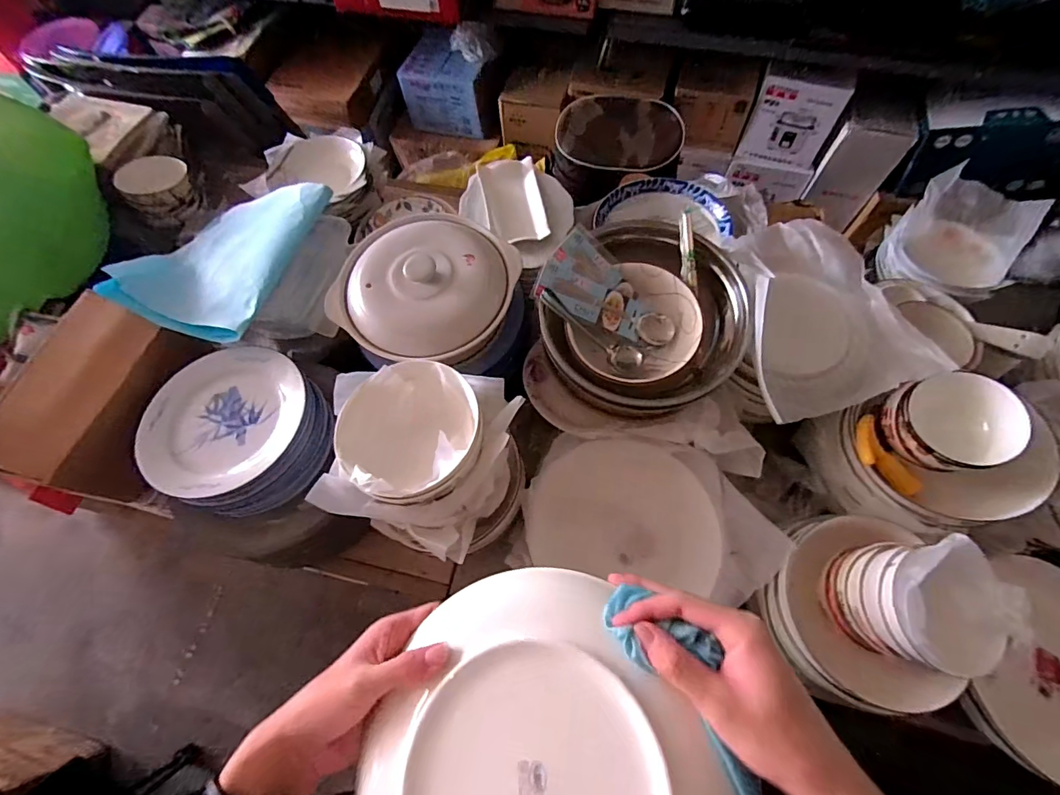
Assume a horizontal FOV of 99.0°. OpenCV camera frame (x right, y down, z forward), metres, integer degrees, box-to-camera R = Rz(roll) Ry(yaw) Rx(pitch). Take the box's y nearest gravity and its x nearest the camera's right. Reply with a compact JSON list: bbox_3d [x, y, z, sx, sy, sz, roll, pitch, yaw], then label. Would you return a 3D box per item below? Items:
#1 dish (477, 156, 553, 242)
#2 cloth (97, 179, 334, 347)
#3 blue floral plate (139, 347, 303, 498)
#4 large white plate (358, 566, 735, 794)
[{"bbox_3d":[-0.028,-0.345,0.794,0.098,0.022,0.193,-11,66,-3],"label":"dish"},{"bbox_3d":[-0.424,-0.207,0.624,0.196,0.079,0.274,9,67,6],"label":"cloth"},{"bbox_3d":[-0.370,0.023,0.542,0.189,0.033,0.184,-1,66,2],"label":"blue floral plate"},{"bbox_3d":[0.003,0.249,0.268,0.211,0.047,0.227,-32,69,-12],"label":"large white plate"}]

